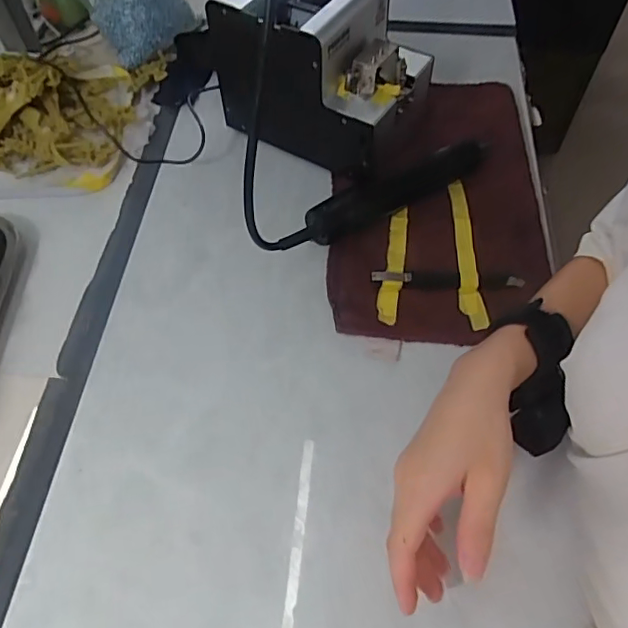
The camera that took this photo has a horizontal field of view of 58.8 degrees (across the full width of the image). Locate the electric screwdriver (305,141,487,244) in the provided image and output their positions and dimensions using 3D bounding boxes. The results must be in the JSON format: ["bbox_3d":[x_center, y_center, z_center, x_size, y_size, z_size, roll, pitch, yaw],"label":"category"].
[{"bbox_3d":[0.085,-0.122,0.544,0.215,0.039,0.034,-32,63,-19],"label":"electric screwdriver"}]

